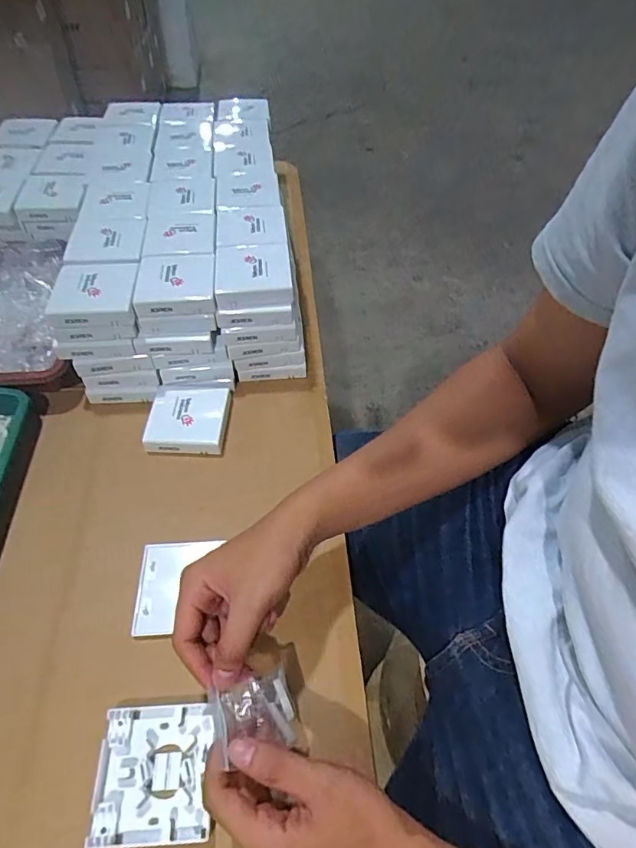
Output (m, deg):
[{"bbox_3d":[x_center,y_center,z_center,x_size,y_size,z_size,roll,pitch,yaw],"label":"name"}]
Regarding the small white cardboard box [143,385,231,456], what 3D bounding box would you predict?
[{"bbox_3d":[-0.150,-0.008,0.571,0.085,0.026,0.086,2,53,0],"label":"small white cardboard box"}]

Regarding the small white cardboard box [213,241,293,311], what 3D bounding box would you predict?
[{"bbox_3d":[-0.073,-0.169,0.556,0.083,0.022,0.084,-4,53,-5],"label":"small white cardboard box"}]

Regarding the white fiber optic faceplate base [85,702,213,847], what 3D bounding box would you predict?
[{"bbox_3d":[-0.125,0.265,0.374,0.082,0.013,0.086,-3,53,-4],"label":"white fiber optic faceplate base"}]

